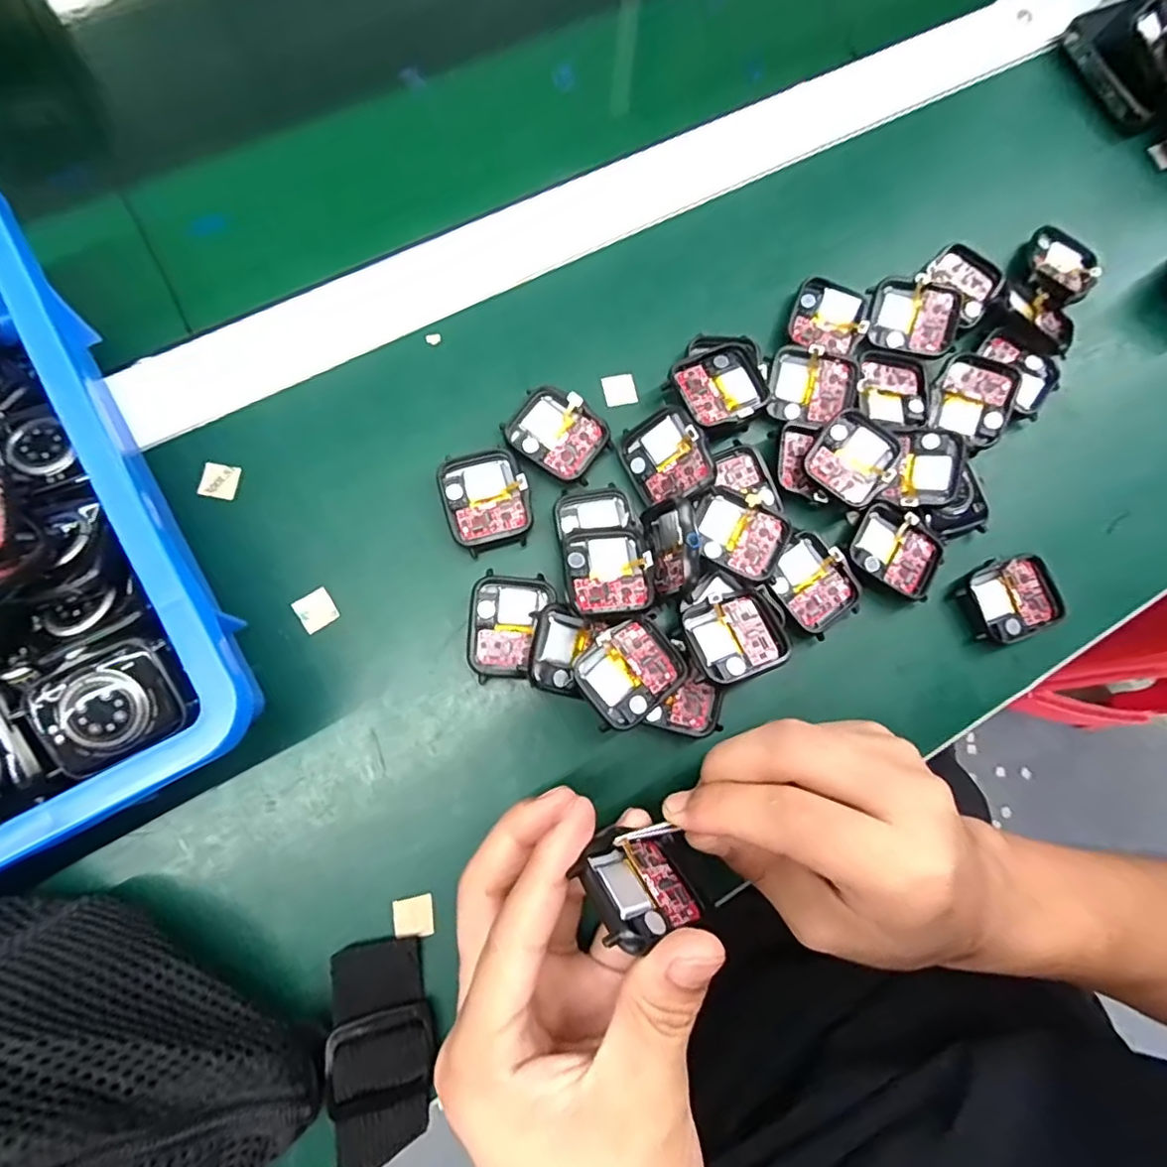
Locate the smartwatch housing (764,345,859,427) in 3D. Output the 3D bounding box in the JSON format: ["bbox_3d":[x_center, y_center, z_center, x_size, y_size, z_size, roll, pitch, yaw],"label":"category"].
[{"bbox_3d":[0.113,-0.097,0.291,0.043,0.009,0.034,15,77,-1],"label":"smartwatch housing"}]

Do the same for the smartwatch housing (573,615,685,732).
[{"bbox_3d":[0.020,0.037,0.253,0.043,0.006,0.038,-26,85,-11],"label":"smartwatch housing"}]

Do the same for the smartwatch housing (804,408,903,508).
[{"bbox_3d":[0.127,-0.059,0.283,0.037,0.012,0.041,37,78,4],"label":"smartwatch housing"}]

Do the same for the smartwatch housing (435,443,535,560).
[{"bbox_3d":[-0.044,-0.038,0.272,0.038,0.008,0.045,-17,80,-8],"label":"smartwatch housing"}]

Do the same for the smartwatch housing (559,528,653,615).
[{"bbox_3d":[0.010,-0.005,0.261,0.036,0.013,0.039,-6,78,-6],"label":"smartwatch housing"}]

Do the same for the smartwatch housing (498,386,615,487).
[{"bbox_3d":[-0.012,-0.071,0.281,0.046,0.009,0.036,36,77,4],"label":"smartwatch housing"}]

